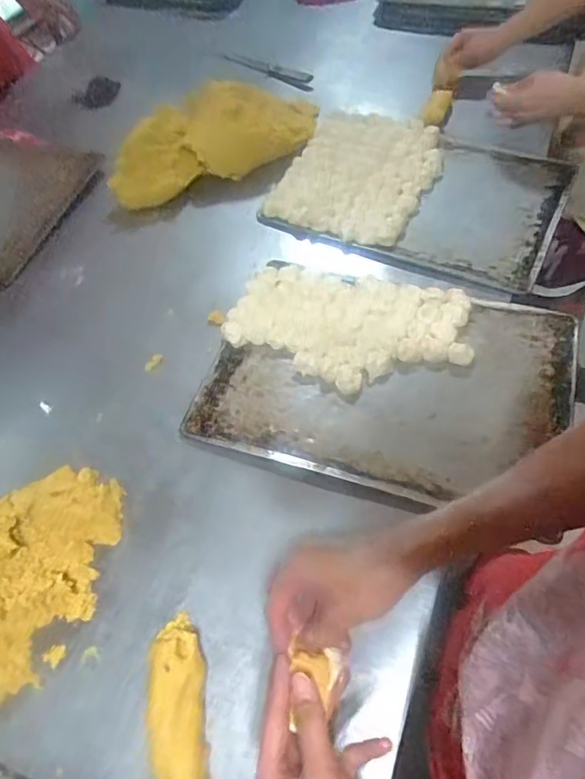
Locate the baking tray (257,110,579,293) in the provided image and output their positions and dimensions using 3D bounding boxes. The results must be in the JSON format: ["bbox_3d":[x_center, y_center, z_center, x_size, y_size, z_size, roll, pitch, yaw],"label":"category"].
[{"bbox_3d":[0.210,-0.343,0.854,0.440,0.025,0.318,20,61,15],"label":"baking tray"}]

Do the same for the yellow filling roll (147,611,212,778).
[{"bbox_3d":[-0.104,0.292,0.467,0.051,0.054,0.163,-12,58,-4],"label":"yellow filling roll"}]

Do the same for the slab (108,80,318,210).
[{"bbox_3d":[-0.135,-0.472,0.926,0.417,0.123,0.184,-20,59,-9],"label":"slab"}]

